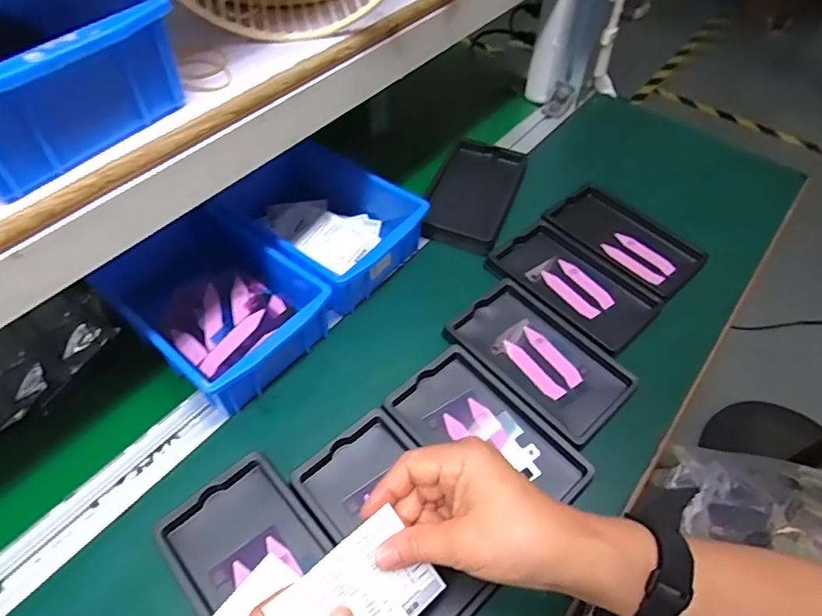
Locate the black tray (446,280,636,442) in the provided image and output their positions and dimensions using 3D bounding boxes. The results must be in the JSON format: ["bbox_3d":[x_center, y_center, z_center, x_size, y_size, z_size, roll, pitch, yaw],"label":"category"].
[{"bbox_3d":[0.118,0.045,0.489,0.097,0.014,0.157,-36,61,-25],"label":"black tray"}]

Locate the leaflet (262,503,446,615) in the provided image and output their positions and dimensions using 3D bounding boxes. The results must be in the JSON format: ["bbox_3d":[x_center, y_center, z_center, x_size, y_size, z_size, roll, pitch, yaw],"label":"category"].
[{"bbox_3d":[-0.029,0.171,0.309,0.087,0.006,0.067,-35,96,-23],"label":"leaflet"}]

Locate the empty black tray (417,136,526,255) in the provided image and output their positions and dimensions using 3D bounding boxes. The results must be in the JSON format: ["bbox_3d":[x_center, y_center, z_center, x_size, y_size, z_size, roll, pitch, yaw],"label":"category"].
[{"bbox_3d":[0.072,-0.136,0.615,0.091,0.018,0.165,17,54,12],"label":"empty black tray"}]

